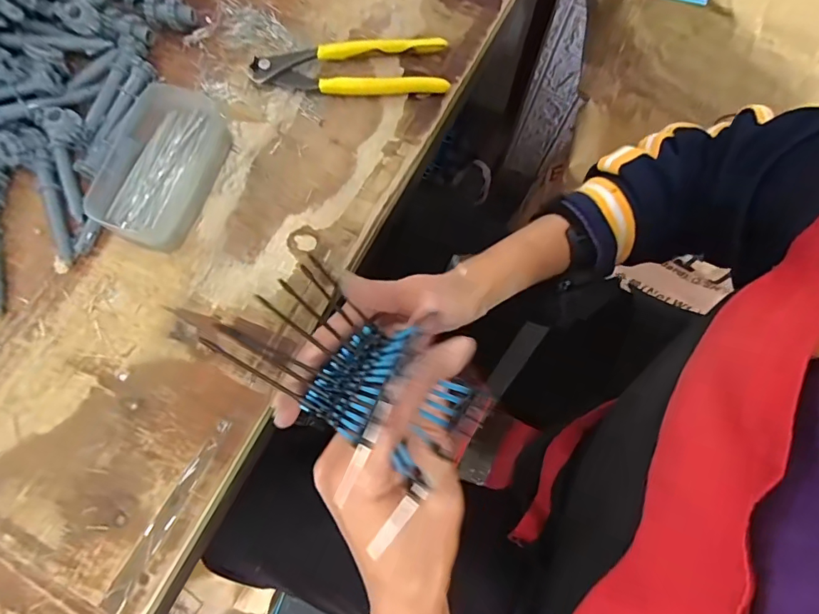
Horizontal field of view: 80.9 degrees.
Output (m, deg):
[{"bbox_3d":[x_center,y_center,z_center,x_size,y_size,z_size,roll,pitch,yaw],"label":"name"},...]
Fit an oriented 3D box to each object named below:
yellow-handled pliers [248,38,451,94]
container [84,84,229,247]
[{"bbox_3d":[-0.050,-0.201,0.403,0.160,0.015,0.047,0,74,-1],"label":"yellow-handled pliers"},{"bbox_3d":[-0.191,-0.109,0.369,0.078,0.034,0.127,17,75,4],"label":"container"}]

